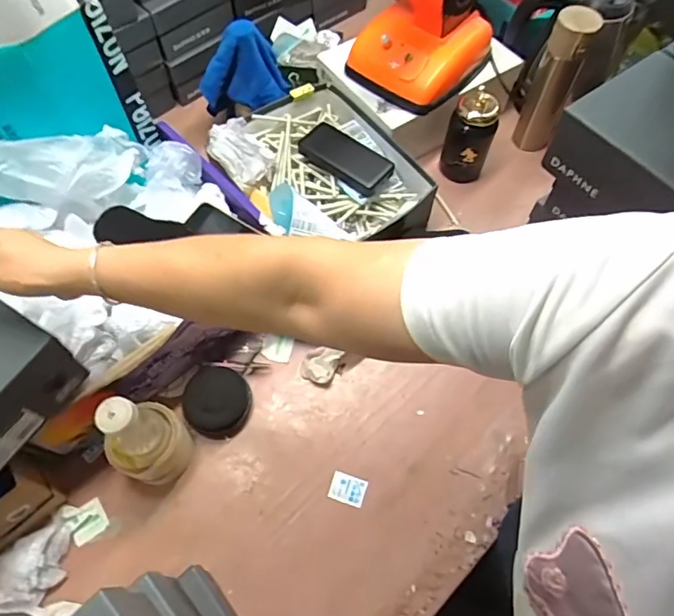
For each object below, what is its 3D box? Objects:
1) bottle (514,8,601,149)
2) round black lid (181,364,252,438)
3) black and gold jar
[{"bbox_3d":[0.368,-0.376,0.870,0.068,0.254,0.074,0,63,0],"label":"bottle"},{"bbox_3d":[-0.164,0.128,0.703,0.088,0.024,0.093,15,67,-10],"label":"round black lid"},{"bbox_3d":[0.226,-0.293,0.866,0.072,0.151,0.077,0,63,0],"label":"black and gold jar"}]

